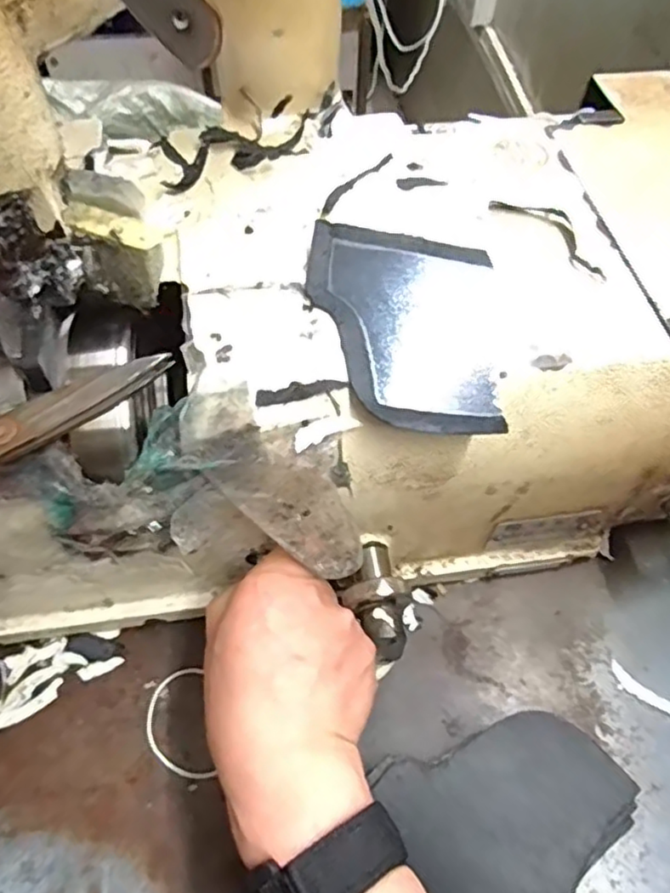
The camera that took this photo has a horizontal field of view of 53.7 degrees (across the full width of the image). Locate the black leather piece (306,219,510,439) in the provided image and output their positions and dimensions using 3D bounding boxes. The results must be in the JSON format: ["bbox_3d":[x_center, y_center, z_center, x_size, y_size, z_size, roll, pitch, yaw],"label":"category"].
[{"bbox_3d":[0.035,-0.055,0.300,0.086,0.012,0.119,-2,58,-3],"label":"black leather piece"}]

